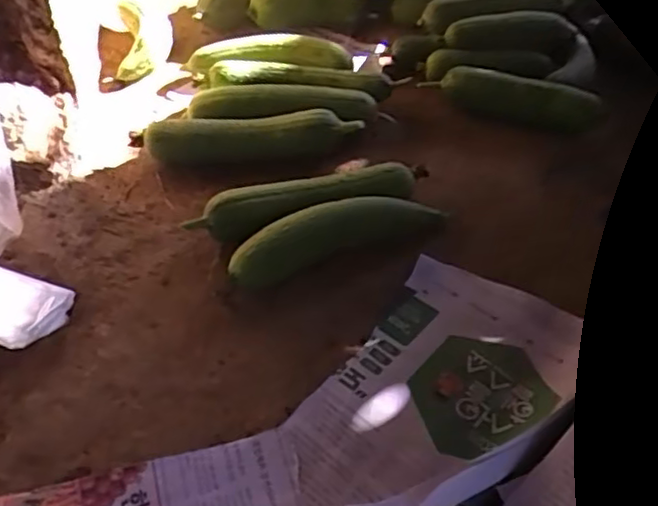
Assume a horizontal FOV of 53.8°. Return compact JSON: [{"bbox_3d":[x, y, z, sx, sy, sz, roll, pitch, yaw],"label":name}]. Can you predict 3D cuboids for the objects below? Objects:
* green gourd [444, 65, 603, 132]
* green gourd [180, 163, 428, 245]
[{"bbox_3d":[0.232,-0.190,0.794,0.187,0.050,0.051,14,48,11],"label":"green gourd"},{"bbox_3d":[-0.017,-0.048,0.655,0.249,0.046,0.056,-17,50,-17],"label":"green gourd"}]

